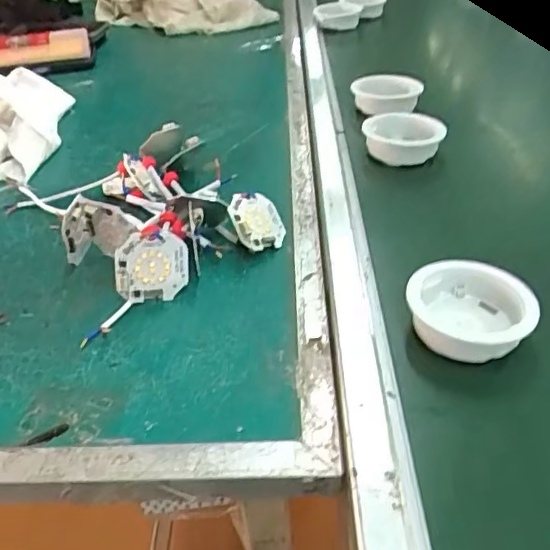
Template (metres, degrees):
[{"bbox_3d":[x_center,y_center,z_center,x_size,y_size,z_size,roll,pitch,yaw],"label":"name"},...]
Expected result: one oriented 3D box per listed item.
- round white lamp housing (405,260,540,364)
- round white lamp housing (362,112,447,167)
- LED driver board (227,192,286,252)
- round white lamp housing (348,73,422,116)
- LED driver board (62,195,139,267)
[{"bbox_3d":[0.118,0.020,0.350,0.071,0.026,0.073,-3,38,1],"label":"round white lamp housing"},{"bbox_3d":[0.121,-0.132,0.547,0.065,0.024,0.073,-23,42,-22],"label":"round white lamp housing"},{"bbox_3d":[-0.013,-0.042,0.441,0.050,0.009,0.046,-7,69,-47],"label":"LED driver board"},{"bbox_3d":[0.120,-0.200,0.627,0.063,0.028,0.062,-2,39,2],"label":"round white lamp housing"},{"bbox_3d":[-0.128,-0.032,0.423,0.050,0.049,0.022,-8,39,-5],"label":"LED driver board"}]

